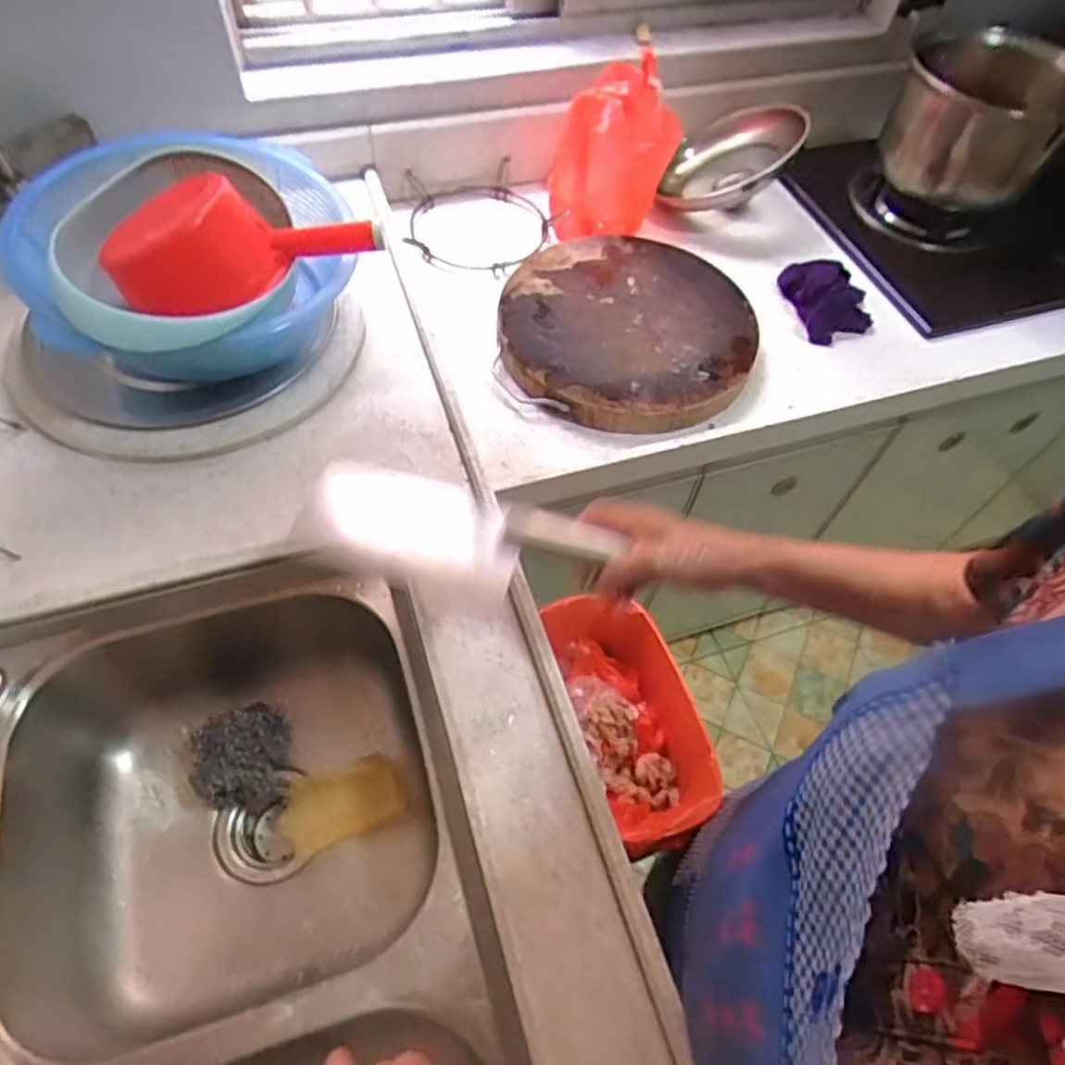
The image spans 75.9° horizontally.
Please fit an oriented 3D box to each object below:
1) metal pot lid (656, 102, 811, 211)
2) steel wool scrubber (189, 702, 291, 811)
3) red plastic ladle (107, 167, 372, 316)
[{"bbox_3d":[0.314,-0.550,1.029,0.208,0.096,0.230,27,74,38],"label":"metal pot lid"},{"bbox_3d":[-0.302,0.230,0.709,0.091,0.060,0.096,2,57,-3],"label":"steel wool scrubber"},{"bbox_3d":[-0.282,-0.285,0.666,0.248,0.082,0.093,-12,59,-11],"label":"red plastic ladle"}]

